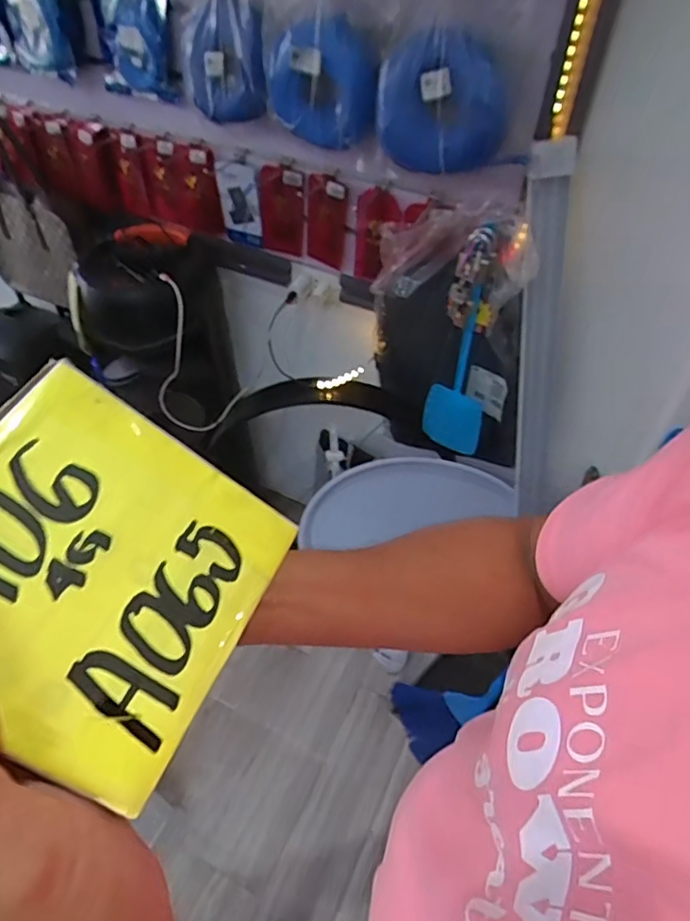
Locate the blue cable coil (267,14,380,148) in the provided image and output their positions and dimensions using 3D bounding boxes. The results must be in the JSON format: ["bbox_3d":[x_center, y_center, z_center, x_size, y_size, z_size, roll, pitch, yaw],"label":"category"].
[{"bbox_3d":[-0.032,-0.538,0.827,0.171,0.159,0.032,21,51,17],"label":"blue cable coil"}]

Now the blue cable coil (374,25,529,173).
[{"bbox_3d":[0.137,-0.490,0.811,0.180,0.224,0.055,-3,68,27],"label":"blue cable coil"}]

